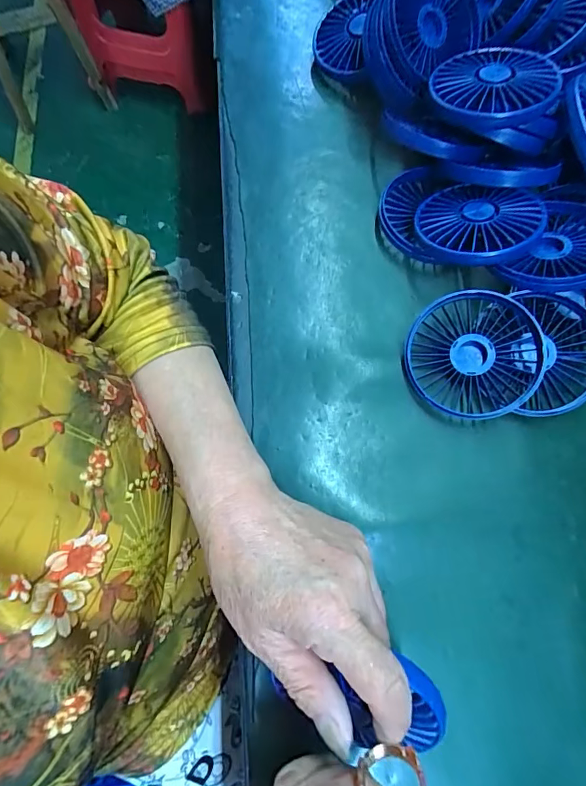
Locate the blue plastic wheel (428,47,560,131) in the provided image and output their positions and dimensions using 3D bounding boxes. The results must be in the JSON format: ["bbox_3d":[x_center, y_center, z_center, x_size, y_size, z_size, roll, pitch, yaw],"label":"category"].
[{"bbox_3d":[0.143,-0.221,0.306,0.083,0.021,0.080,1,72,-2],"label":"blue plastic wheel"}]

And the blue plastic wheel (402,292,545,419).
[{"bbox_3d":[0.126,-0.027,0.298,0.088,0.018,0.084,0,87,11],"label":"blue plastic wheel"}]

